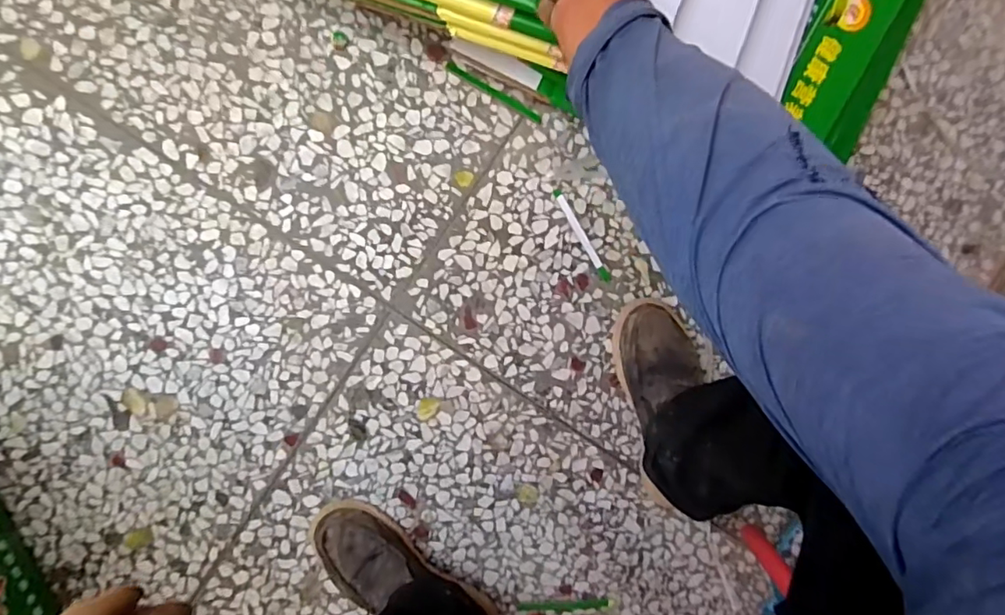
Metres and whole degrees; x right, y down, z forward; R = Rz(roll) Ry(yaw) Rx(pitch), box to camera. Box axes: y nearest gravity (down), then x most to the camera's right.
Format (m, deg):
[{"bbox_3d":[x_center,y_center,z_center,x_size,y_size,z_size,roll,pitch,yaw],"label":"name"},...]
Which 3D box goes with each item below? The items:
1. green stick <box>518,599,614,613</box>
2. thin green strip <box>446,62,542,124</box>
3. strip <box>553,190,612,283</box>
[{"bbox_3d":[0.084,0.395,0.712,0.125,0.006,0.016,1,95,-4],"label":"green stick"},{"bbox_3d":[-0.010,-0.264,0.666,0.131,0.005,0.010,29,92,-6],"label":"thin green strip"},{"bbox_3d":[0.101,-0.090,0.680,0.013,0.004,0.130,-31,96,-1],"label":"strip"}]

